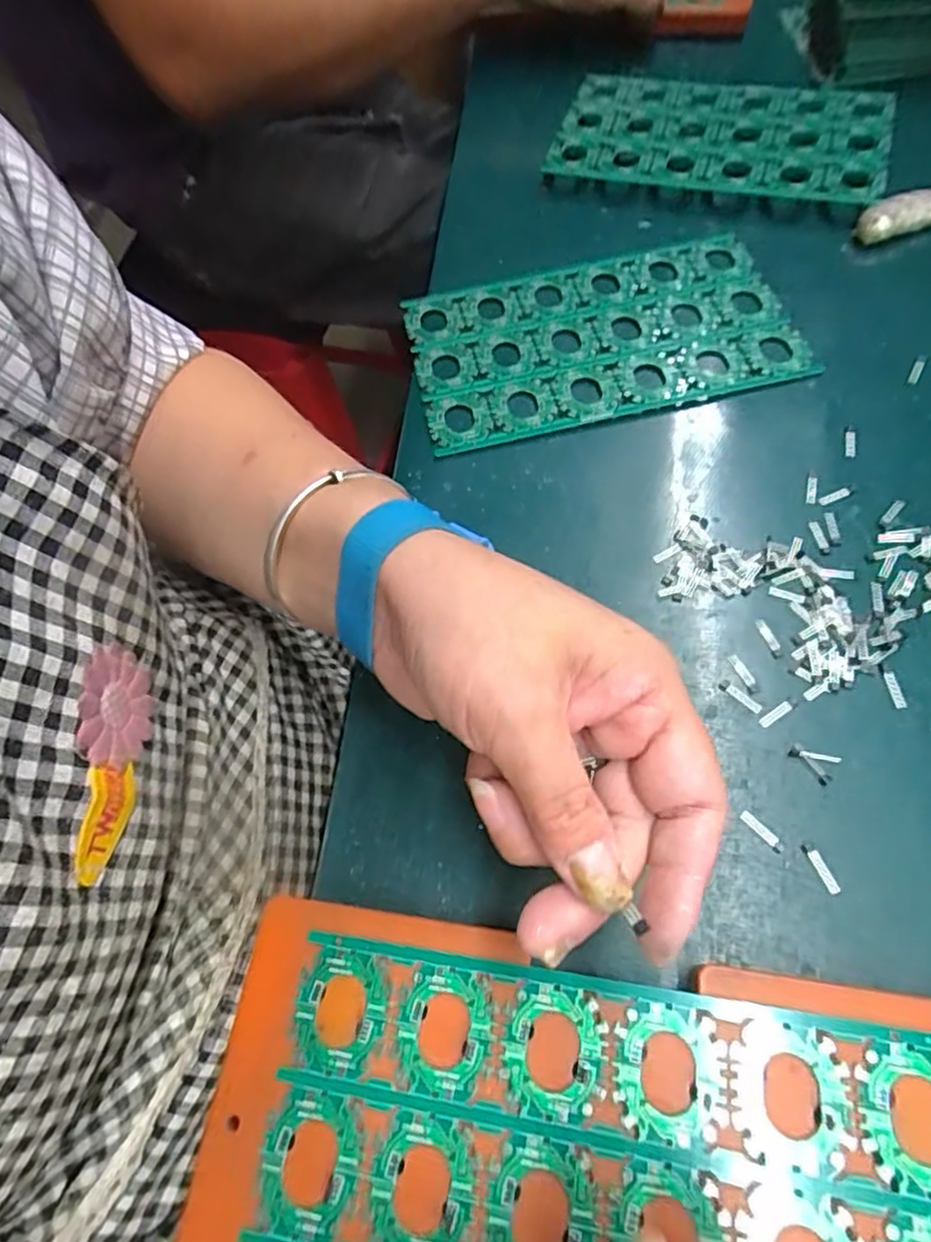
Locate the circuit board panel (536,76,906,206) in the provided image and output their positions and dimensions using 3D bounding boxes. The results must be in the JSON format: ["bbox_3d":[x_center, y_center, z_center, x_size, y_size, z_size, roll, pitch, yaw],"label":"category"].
[{"bbox_3d":[0.168,-0.324,0.431,0.200,0.014,0.131,13,66,14],"label":"circuit board panel"}]

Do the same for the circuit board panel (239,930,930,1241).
[{"bbox_3d":[0.038,0.165,0.179,0.200,0.010,0.117,5,62,7],"label":"circuit board panel"}]

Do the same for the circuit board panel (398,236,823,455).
[{"bbox_3d":[0.074,-0.157,0.360,0.204,0.007,0.119,-12,61,-2],"label":"circuit board panel"}]

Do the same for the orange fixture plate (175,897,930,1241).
[{"bbox_3d":[0.039,0.168,0.181,0.238,0.015,0.133,4,64,10],"label":"orange fixture plate"}]

